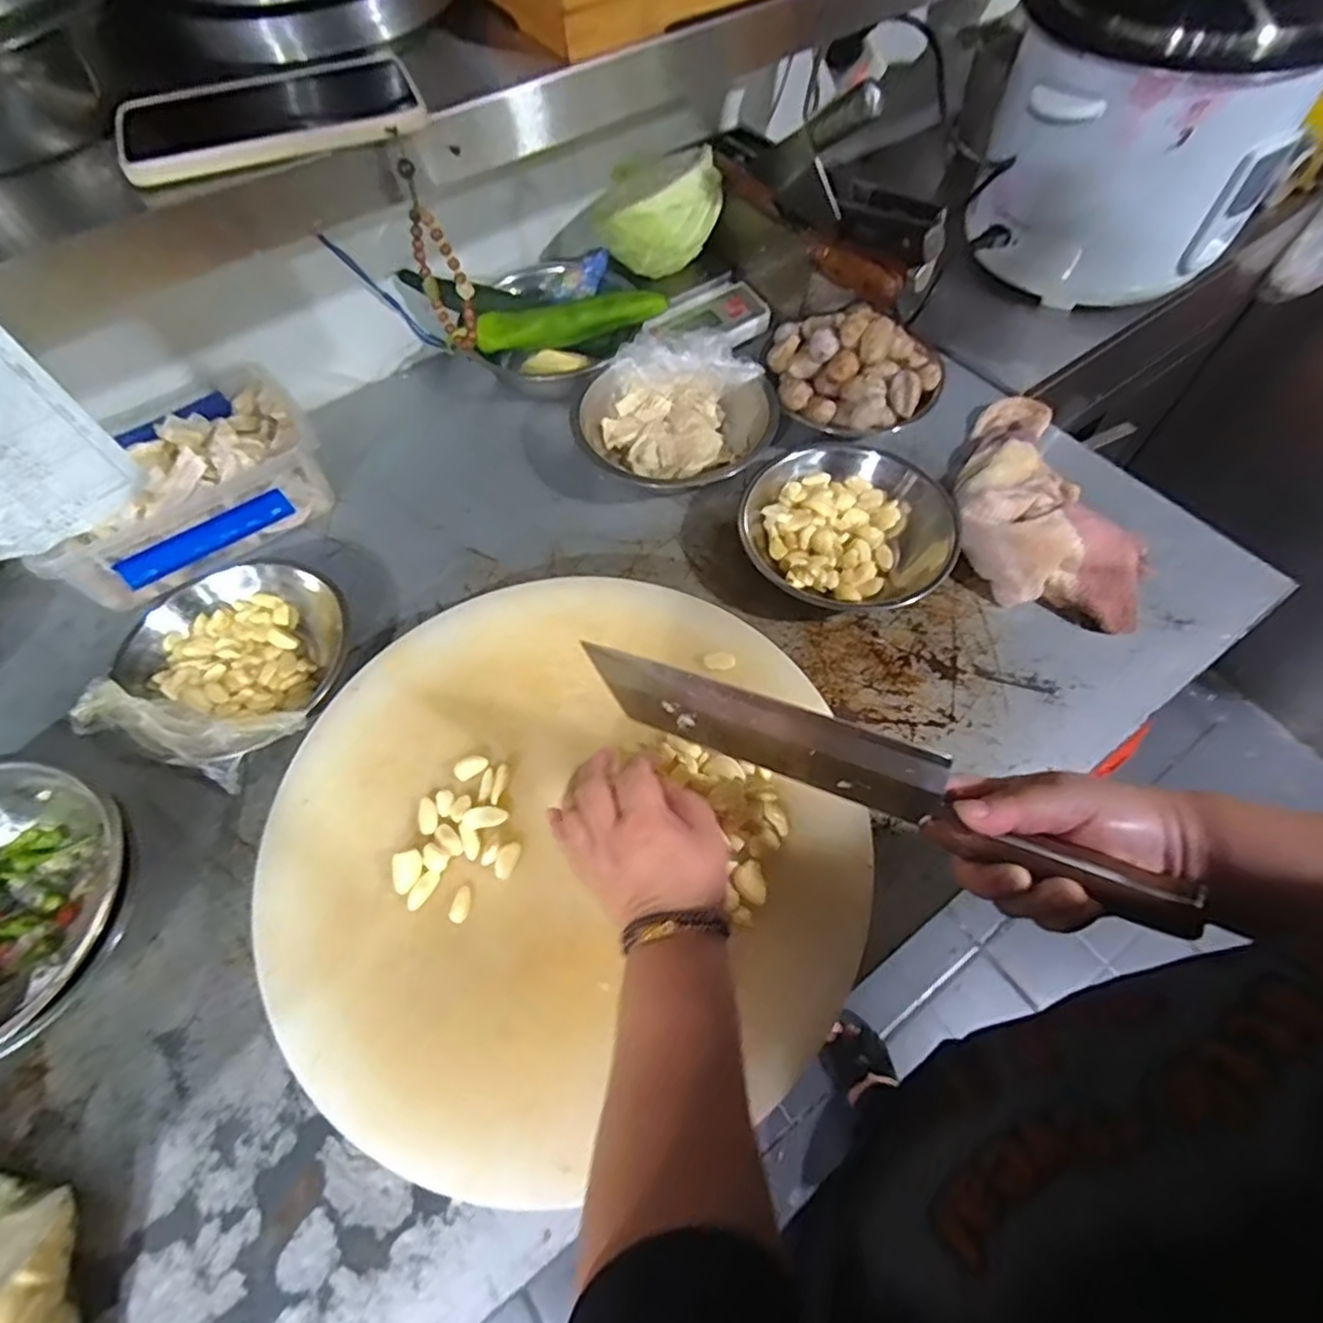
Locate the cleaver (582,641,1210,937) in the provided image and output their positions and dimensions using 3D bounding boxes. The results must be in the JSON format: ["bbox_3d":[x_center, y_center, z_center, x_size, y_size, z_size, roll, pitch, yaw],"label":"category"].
[{"bbox_3d":[0.105,0.059,0.361,0.318,0.107,0.017,22,63,18],"label":"cleaver"}]

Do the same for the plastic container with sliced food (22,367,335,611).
[{"bbox_3d":[-0.458,-0.165,0.648,0.252,0.078,0.170,-36,66,-17],"label":"plastic container with sliced food"}]

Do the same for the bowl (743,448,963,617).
[{"bbox_3d":[0.168,-0.121,0.621,0.184,0.058,0.178,-1,60,1],"label":"bowl"}]

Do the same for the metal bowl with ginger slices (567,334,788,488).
[{"bbox_3d":[0.010,-0.252,0.692,0.185,0.067,0.196,37,68,20],"label":"metal bowl with ginger slices"}]

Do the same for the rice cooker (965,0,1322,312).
[{"bbox_3d":[0.516,-0.575,0.731,0.280,0.260,0.240,29,65,17],"label":"rice cooker"}]

